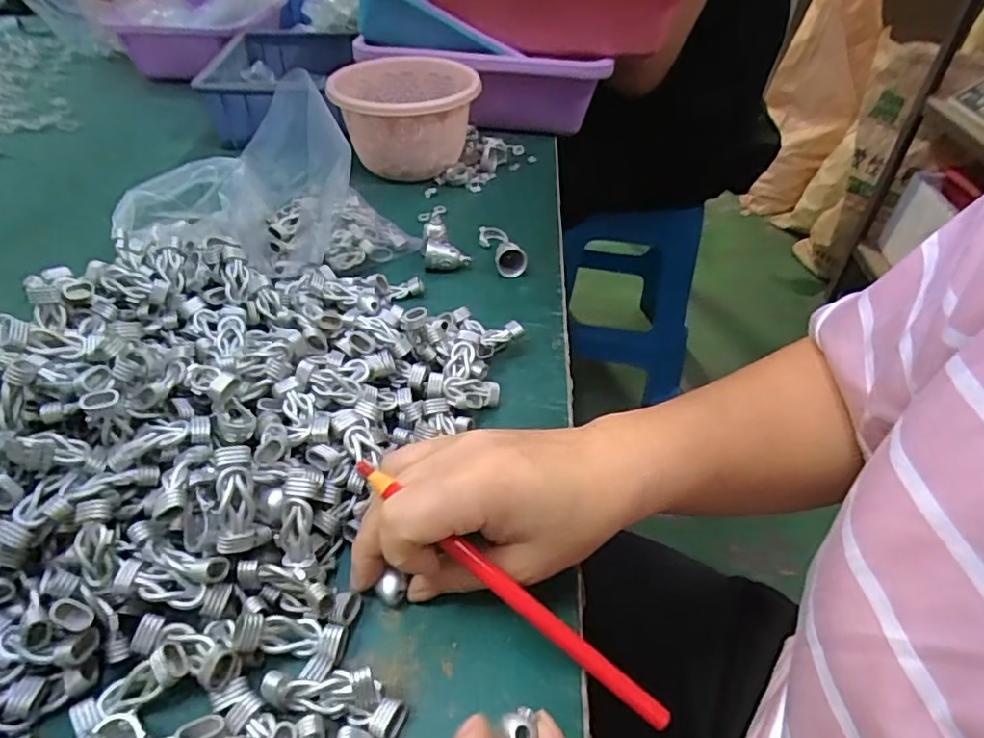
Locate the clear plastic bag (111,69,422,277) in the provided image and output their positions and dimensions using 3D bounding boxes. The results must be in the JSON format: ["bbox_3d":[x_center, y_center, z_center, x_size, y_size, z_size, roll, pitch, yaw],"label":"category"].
[{"bbox_3d":[-0.178,-0.147,0.444,0.180,0.134,0.122,17,44,17],"label":"clear plastic bag"}]

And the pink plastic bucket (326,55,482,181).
[{"bbox_3d":[-0.088,-0.244,0.585,0.138,0.092,0.131,1,42,-1],"label":"pink plastic bucket"}]

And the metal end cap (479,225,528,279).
[{"bbox_3d":[0.008,-0.103,0.490,0.024,0.019,0.065,-9,43,-12],"label":"metal end cap"}]

